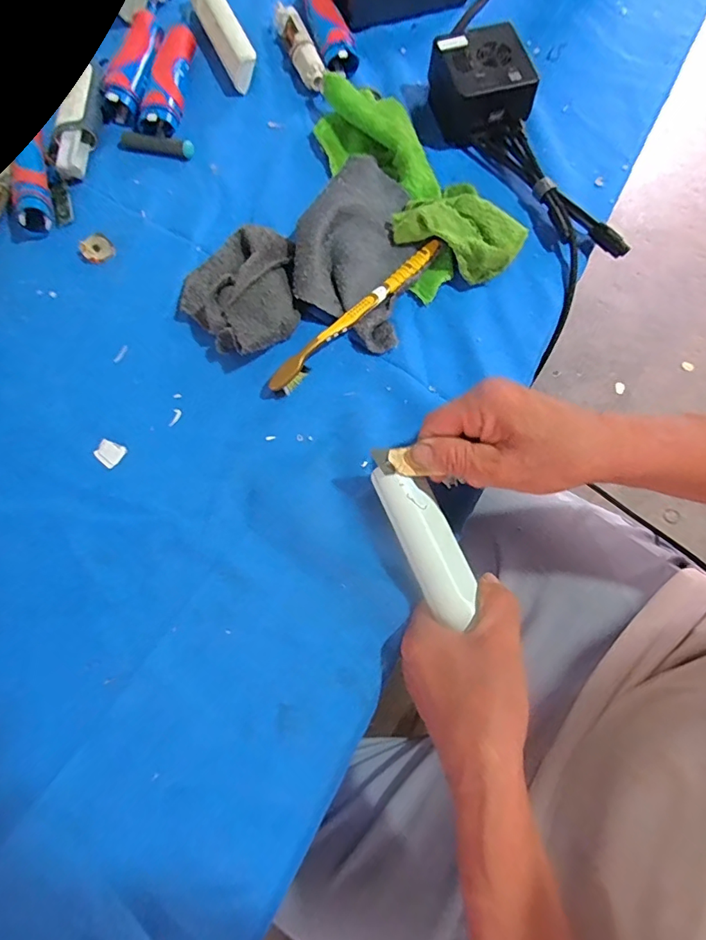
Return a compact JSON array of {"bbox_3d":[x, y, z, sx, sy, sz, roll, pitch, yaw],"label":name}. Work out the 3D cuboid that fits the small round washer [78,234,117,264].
[{"bbox_3d":[-0.224,-0.193,0.422,0.030,0.007,0.022,-26,75,-6],"label":"small round washer"}]

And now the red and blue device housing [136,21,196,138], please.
[{"bbox_3d":[-0.174,-0.374,0.462,0.036,0.024,0.128,5,74,2],"label":"red and blue device housing"}]

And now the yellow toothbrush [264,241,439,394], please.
[{"bbox_3d":[0.004,-0.125,0.393,0.014,0.018,0.180,43,79,12],"label":"yellow toothbrush"}]

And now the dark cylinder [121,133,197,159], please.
[{"bbox_3d":[-0.181,-0.301,0.449,0.066,0.009,0.014,9,74,4],"label":"dark cylinder"}]

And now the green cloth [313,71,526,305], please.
[{"bbox_3d":[0.039,-0.247,0.417,0.096,0.033,0.232,-38,77,-9],"label":"green cloth"}]

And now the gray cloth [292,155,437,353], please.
[{"bbox_3d":[0.013,-0.183,0.400,0.118,0.032,0.137,34,77,10],"label":"gray cloth"}]

